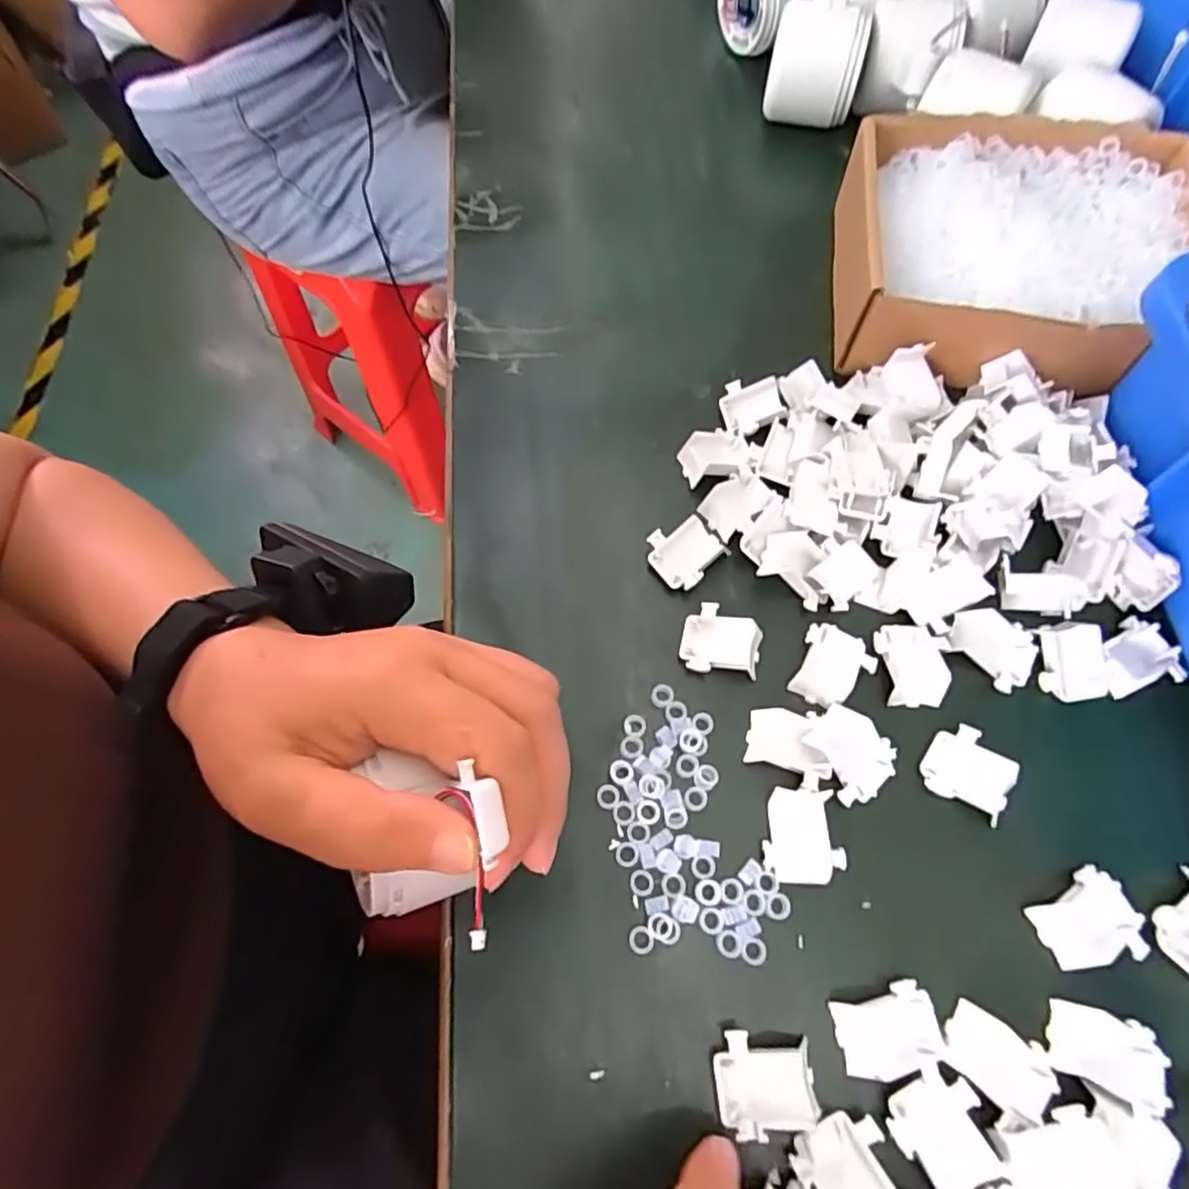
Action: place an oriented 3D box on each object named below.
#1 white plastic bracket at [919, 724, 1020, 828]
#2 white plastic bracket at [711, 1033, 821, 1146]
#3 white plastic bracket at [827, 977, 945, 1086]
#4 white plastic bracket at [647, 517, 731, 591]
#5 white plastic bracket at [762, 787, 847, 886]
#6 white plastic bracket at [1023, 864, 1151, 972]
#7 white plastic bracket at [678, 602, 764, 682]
[{"bbox_3d":[0.146,0.069,0.253,0.031,0.013,0.029,33,71,14],"label":"white plastic bracket"},{"bbox_3d":[0.055,0.160,0.213,0.030,0.013,0.028,-3,67,0],"label":"white plastic bracket"},{"bbox_3d":[0.100,0.149,0.222,0.034,0.006,0.027,-8,67,-3],"label":"white plastic bracket"},{"bbox_3d":[0.040,-0.019,0.293,0.029,0.013,0.031,40,73,16],"label":"white plastic bracket"},{"bbox_3d":[0.079,0.091,0.245,0.029,0.007,0.032,4,67,3],"label":"white plastic bracket"},{"bbox_3d":[0.177,0.118,0.235,0.032,0.009,0.029,-21,68,-8],"label":"white plastic bracket"},{"bbox_3d":[0.054,0.020,0.276,0.033,0.013,0.029,12,68,6],"label":"white plastic bracket"}]

